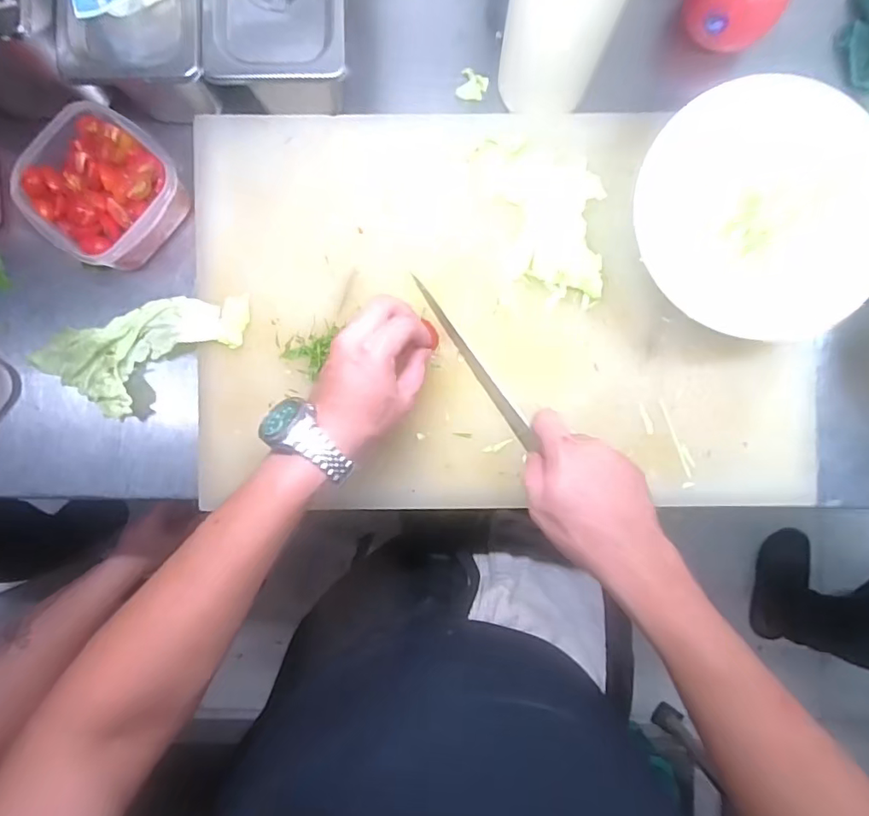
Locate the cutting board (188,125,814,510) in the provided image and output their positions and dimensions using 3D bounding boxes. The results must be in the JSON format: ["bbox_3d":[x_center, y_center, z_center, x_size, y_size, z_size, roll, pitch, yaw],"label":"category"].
[{"bbox_3d":[0.060,-0.085,0.457,0.526,0.028,0.341,-1,88,0],"label":"cutting board"}]

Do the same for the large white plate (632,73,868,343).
[{"bbox_3d":[0.265,-0.152,0.418,0.188,0.016,0.203,1,102,3],"label":"large white plate"}]

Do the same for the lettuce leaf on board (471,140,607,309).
[{"bbox_3d":[0.102,-0.165,0.456,0.093,0.012,0.153,-17,88,-1],"label":"lettuce leaf on board"}]

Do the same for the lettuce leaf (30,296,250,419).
[{"bbox_3d":[-0.259,-0.048,0.471,0.201,0.028,0.082,-19,88,-1],"label":"lettuce leaf"}]

